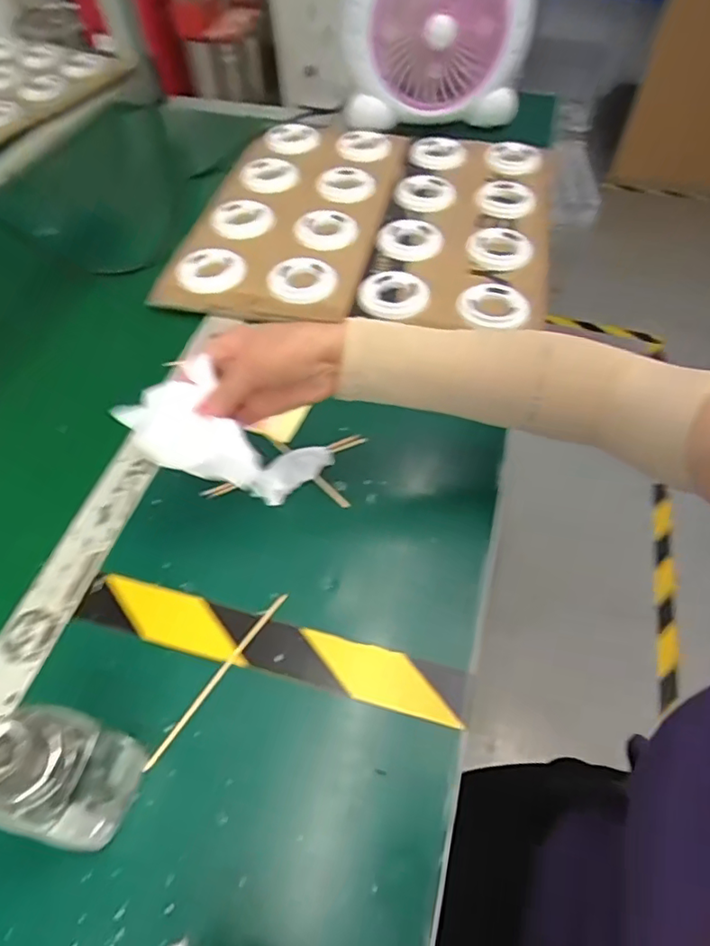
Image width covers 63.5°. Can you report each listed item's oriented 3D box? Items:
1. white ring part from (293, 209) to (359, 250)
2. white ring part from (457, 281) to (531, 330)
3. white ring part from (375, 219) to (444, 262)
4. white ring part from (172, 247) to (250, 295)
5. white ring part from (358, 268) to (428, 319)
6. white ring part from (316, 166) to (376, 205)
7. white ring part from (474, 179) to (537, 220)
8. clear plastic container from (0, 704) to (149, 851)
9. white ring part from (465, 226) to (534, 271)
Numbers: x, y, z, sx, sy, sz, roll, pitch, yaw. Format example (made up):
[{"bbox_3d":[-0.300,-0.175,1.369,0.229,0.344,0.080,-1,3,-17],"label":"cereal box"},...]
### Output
[{"bbox_3d":[-0.033,-0.302,0.707,0.075,0.016,0.072,0,54,0],"label":"white ring part"},{"bbox_3d":[0.150,-0.184,0.614,0.075,0.014,0.082,0,54,0],"label":"white ring part"},{"bbox_3d":[0.066,-0.281,0.692,0.075,0.014,0.075,0,54,0],"label":"white ring part"},{"bbox_3d":[-0.168,-0.230,0.656,0.078,0.020,0.078,0,54,0],"label":"white ring part"},{"bbox_3d":[0.042,-0.196,0.625,0.073,0.015,0.073,0,54,0],"label":"white ring part"},{"bbox_3d":[-0.011,-0.389,0.775,0.078,0.017,0.081,0,54,0],"label":"white ring part"},{"bbox_3d":[0.198,-0.361,0.752,0.076,0.012,0.086,14,55,10],"label":"white ring part"},{"bbox_3d":[-0.160,0.166,0.316,0.048,0.123,0.058,13,55,9],"label":"clear plastic container"},{"bbox_3d":[0.169,-0.267,0.676,0.072,0.015,0.072,2,54,2],"label":"white ring part"}]

